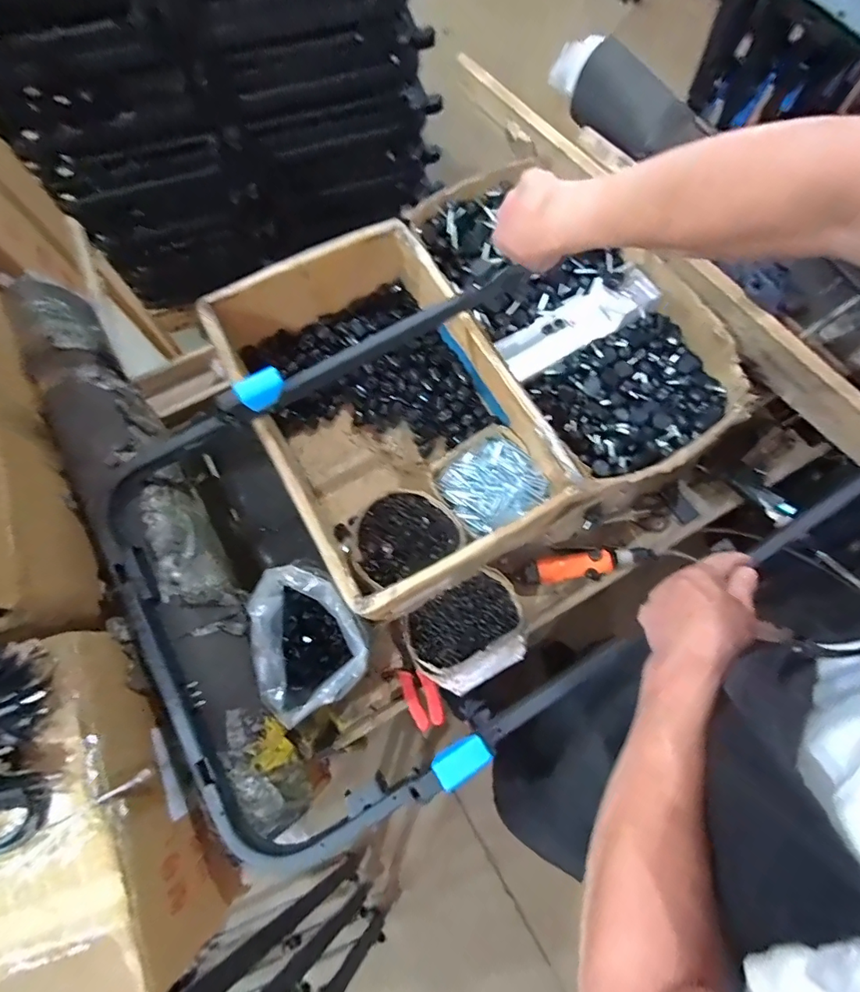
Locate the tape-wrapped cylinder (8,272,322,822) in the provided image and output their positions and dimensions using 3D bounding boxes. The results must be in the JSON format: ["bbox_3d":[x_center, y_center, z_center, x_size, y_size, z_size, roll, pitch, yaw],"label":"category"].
[{"bbox_3d":[-0.366,0.019,0.610,0.140,0.103,0.818,-36,76,-10],"label":"tape-wrapped cylinder"}]

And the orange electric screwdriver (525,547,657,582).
[{"bbox_3d":[0.263,0.109,0.757,0.211,0.032,0.044,-9,73,-2],"label":"orange electric screwdriver"}]

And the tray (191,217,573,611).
[{"bbox_3d":[-0.067,-0.125,0.728,0.332,0.179,0.519,-29,75,-8],"label":"tray"}]

